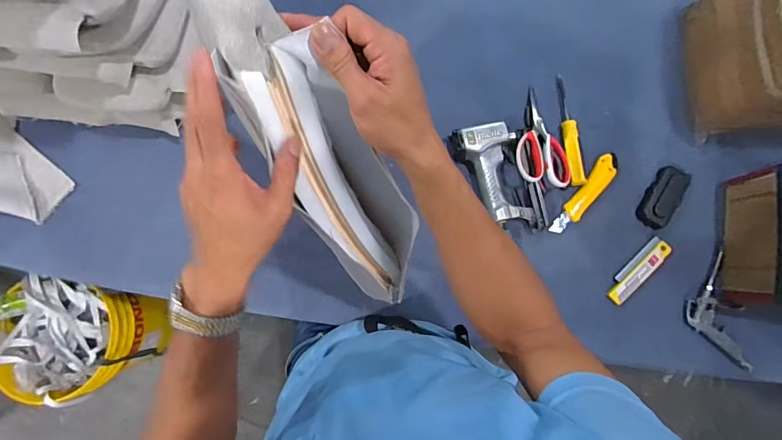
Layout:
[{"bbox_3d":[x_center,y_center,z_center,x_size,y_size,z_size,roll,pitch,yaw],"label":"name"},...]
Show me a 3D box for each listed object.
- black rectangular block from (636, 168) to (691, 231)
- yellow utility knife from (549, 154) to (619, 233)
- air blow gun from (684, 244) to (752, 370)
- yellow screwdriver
[{"bbox_3d":[0.461,-0.038,0.677,0.054,0.026,0.109,30,83,3],"label":"black rectangular block"},{"bbox_3d":[0.336,-0.041,0.691,0.035,0.023,0.168,37,83,4],"label":"yellow utility knife"},{"bbox_3d":[0.531,0.155,0.658,0.083,0.018,0.191,-12,82,-2],"label":"air blow gun"},{"bbox_3d":[0.312,-0.159,0.703,0.027,0.029,0.202,-5,82,-1],"label":"yellow screwdriver"}]

